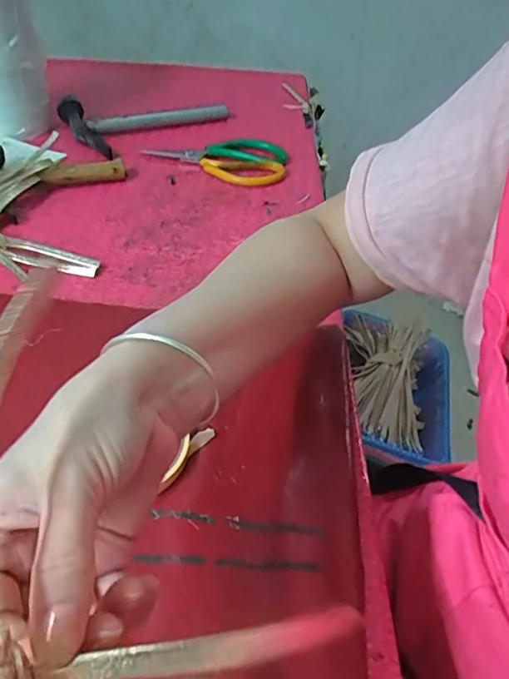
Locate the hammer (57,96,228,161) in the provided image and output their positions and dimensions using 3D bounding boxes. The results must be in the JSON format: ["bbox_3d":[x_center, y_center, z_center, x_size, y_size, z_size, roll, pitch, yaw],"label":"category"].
[{"bbox_3d":[-0.141,-0.294,0.702,0.203,0.039,0.109,-16,48,-20],"label":"hammer"}]

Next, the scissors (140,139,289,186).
[{"bbox_3d":[-0.048,-0.219,0.657,0.170,0.026,0.078,4,42,4],"label":"scissors"}]

